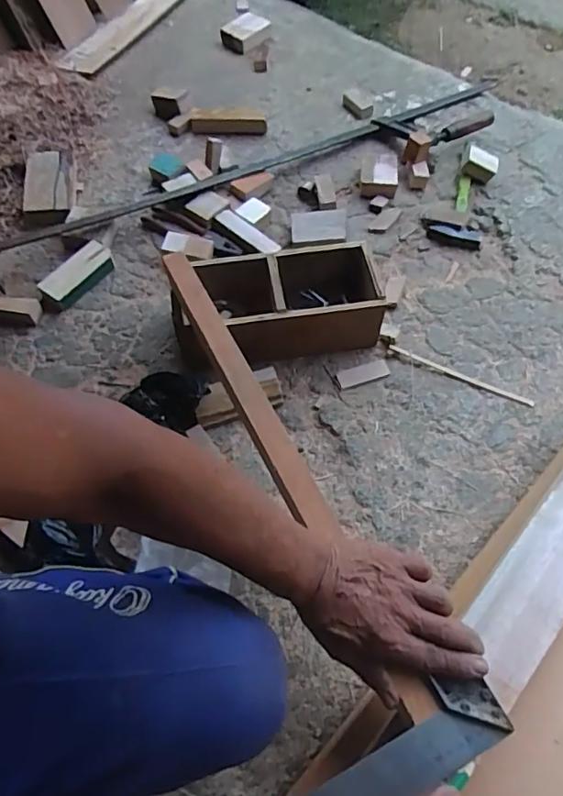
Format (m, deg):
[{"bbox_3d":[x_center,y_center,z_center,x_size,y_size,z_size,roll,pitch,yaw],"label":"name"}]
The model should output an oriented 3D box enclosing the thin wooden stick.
[{"bbox_3d":[0.262,-0.034,0.787,0.215,0.005,0.011,25,64,14],"label":"thin wooden stick"}]

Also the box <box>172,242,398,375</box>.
[{"bbox_3d":[-0.003,-0.138,0.801,0.306,0.103,0.145,-10,61,-5],"label":"box"}]

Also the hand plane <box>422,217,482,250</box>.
[{"bbox_3d":[0.298,-0.287,0.936,0.102,0.031,0.041,14,62,8],"label":"hand plane"}]

